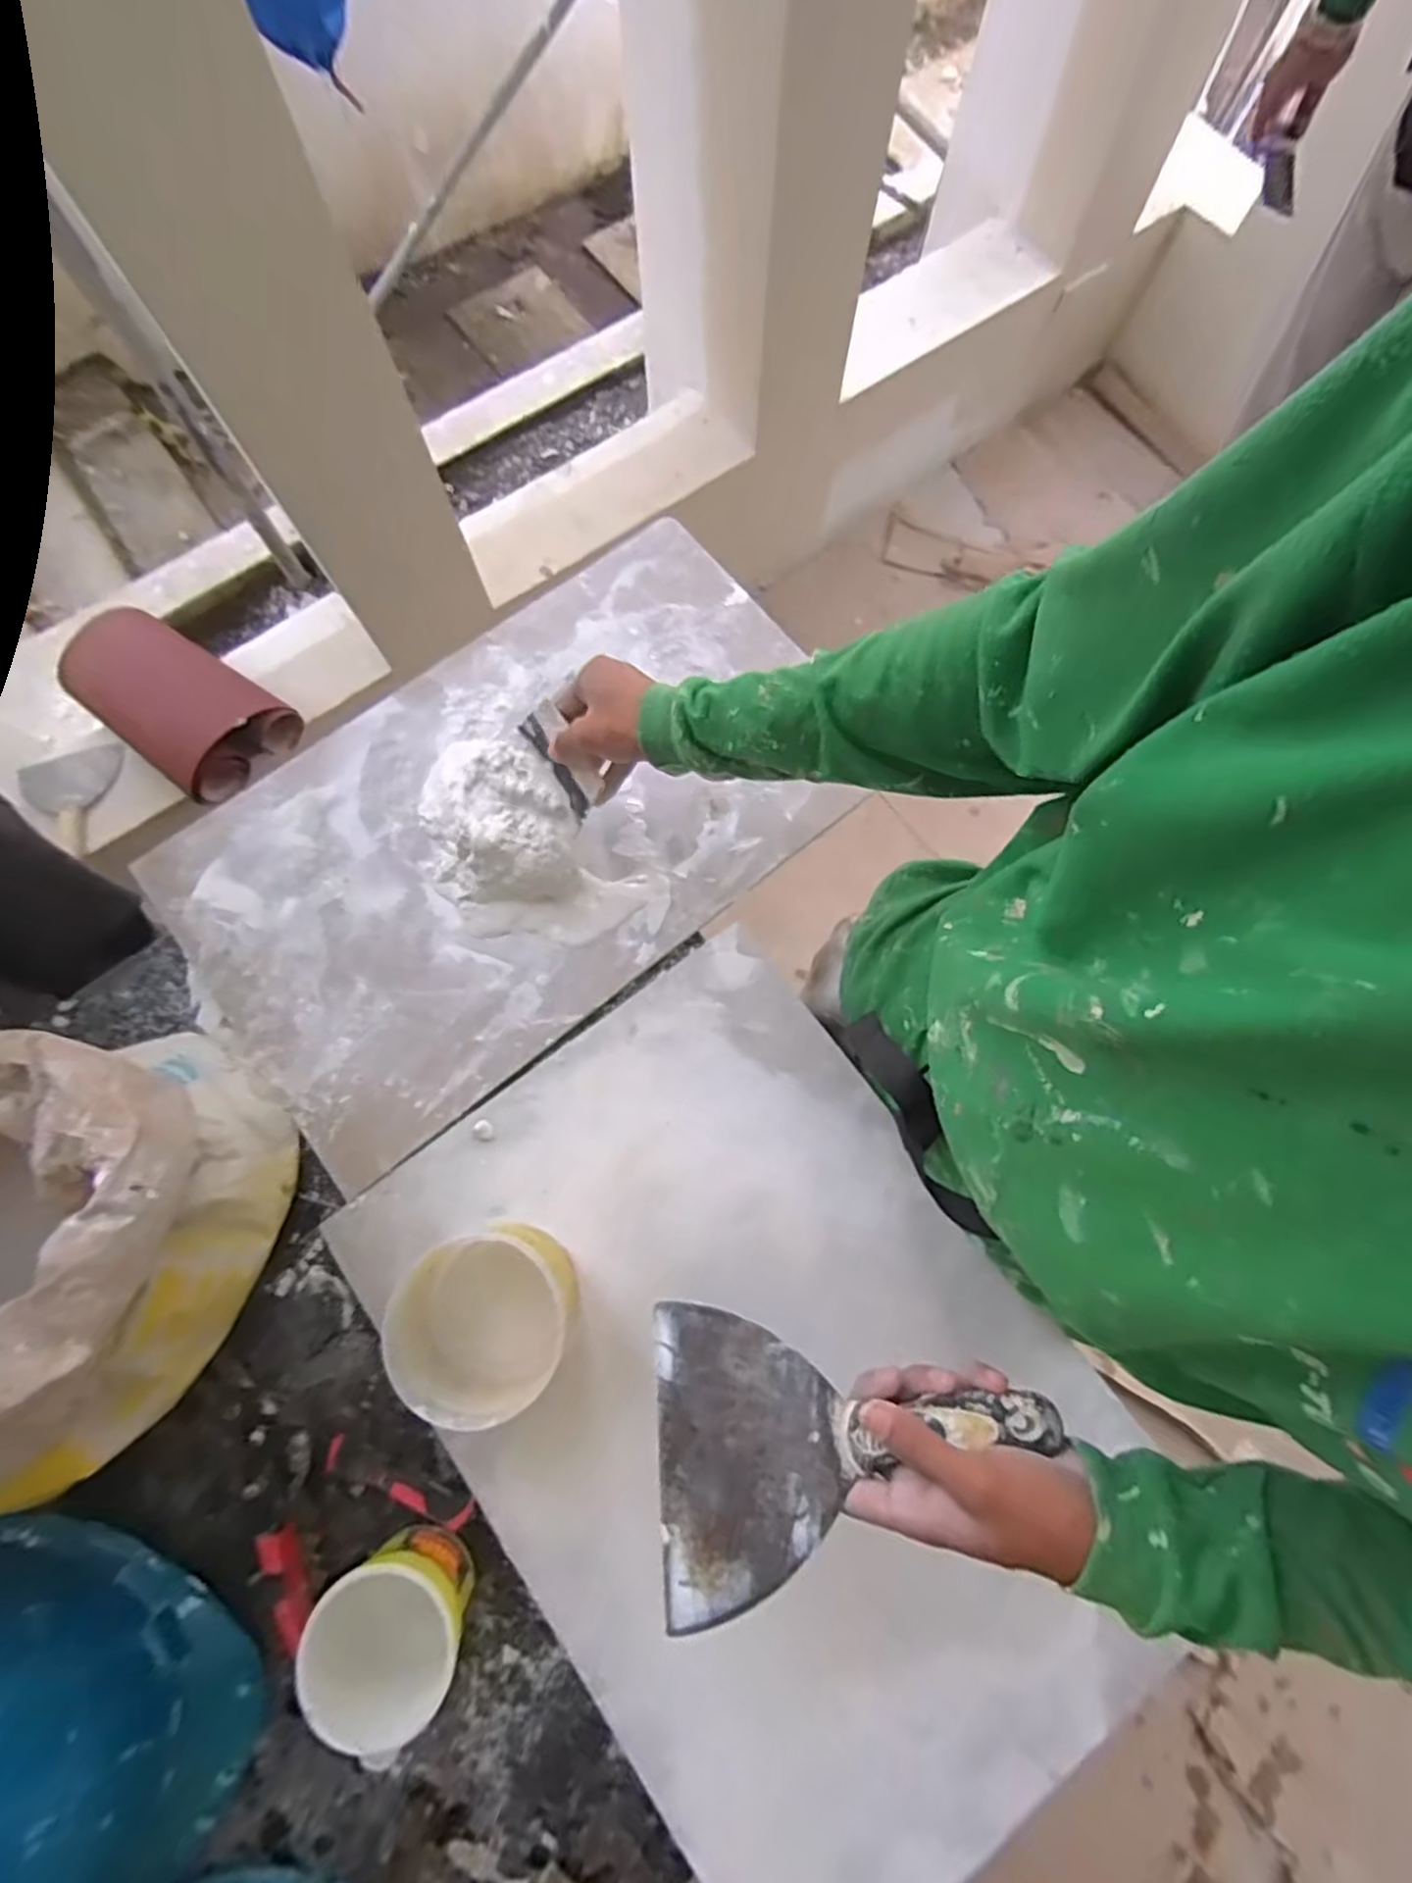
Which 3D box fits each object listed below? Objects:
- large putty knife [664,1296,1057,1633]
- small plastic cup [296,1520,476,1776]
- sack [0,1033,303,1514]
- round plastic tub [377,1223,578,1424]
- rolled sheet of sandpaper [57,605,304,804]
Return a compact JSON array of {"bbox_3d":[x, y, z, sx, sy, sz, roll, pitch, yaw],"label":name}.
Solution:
[{"bbox_3d":[0.077,0.268,0.392,0.205,0.026,0.137,-9,59,8],"label":"large putty knife"},{"bbox_3d":[-0.201,0.442,0.476,0.088,0.074,0.092,0,77,-1],"label":"small plastic cup"},{"bbox_3d":[-0.429,0.183,0.462,0.244,0.214,0.245,14,77,3],"label":"sack"},{"bbox_3d":[-0.157,0.261,0.515,0.115,0.080,0.113,0,77,-1],"label":"round plastic tub"},{"bbox_3d":[-0.806,-0.364,1.115,0.296,0.101,0.193,37,79,9],"label":"rolled sheet of sandpaper"}]

